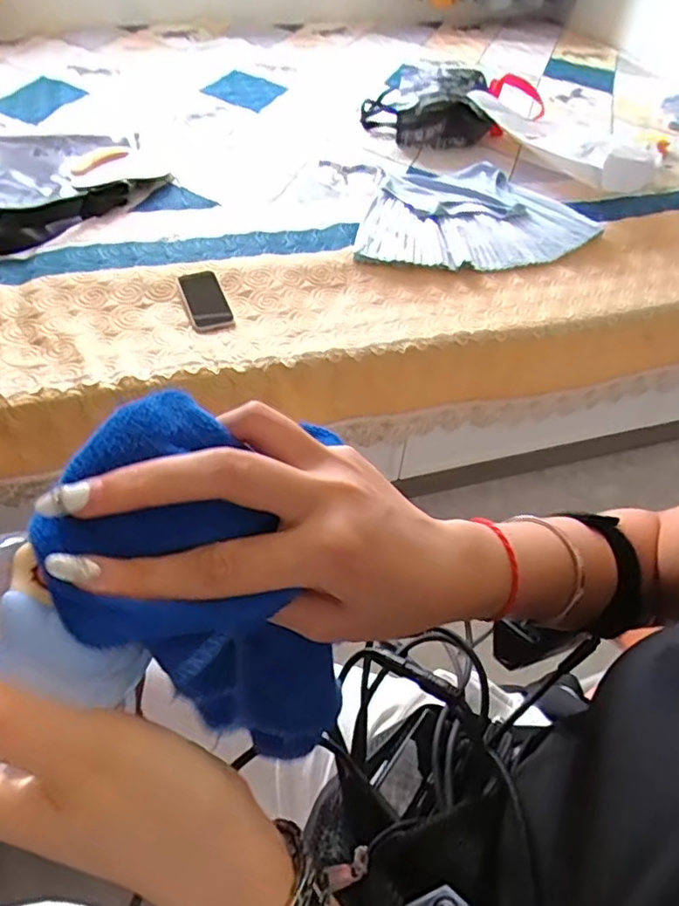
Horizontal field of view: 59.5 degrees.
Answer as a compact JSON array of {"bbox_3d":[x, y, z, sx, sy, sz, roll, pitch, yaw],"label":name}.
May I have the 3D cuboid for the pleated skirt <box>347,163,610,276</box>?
[{"bbox_3d":[0.279,-0.513,1.280,0.478,0.049,0.374,1,49,-5],"label":"pleated skirt"}]

